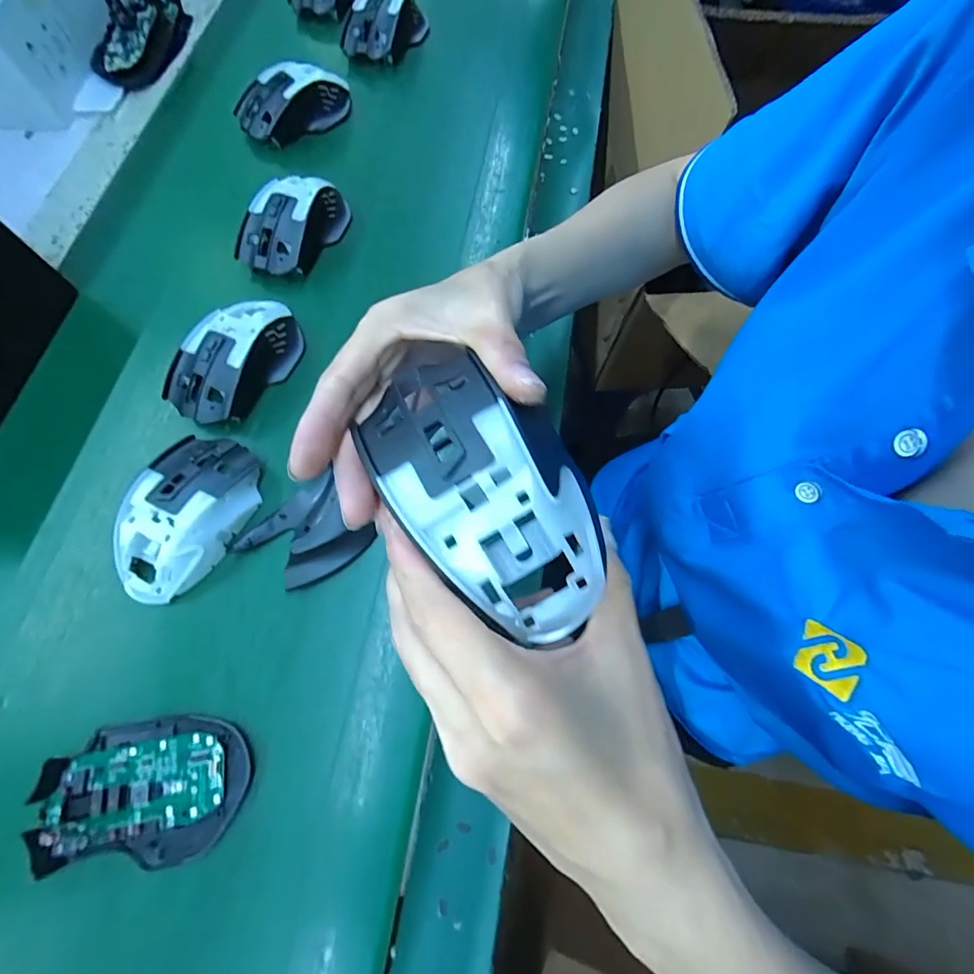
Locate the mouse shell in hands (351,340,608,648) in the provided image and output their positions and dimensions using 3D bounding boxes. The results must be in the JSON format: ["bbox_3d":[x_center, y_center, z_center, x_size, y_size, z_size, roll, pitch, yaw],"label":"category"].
[{"bbox_3d":[-0.005,-0.004,0.172,0.059,0.029,0.120,-37,73,-12],"label":"mouse shell in hands"}]

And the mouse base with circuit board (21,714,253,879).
[{"bbox_3d":[-0.195,0.173,0.271,0.112,0.017,0.072,-9,69,-2],"label":"mouse base with circuit board"}]

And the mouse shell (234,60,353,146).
[{"bbox_3d":[-0.190,-0.381,0.475,0.114,0.045,0.064,-29,72,-6],"label":"mouse shell"}]

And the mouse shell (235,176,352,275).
[{"bbox_3d":[-0.166,-0.232,0.412,0.060,0.035,0.110,27,75,11],"label":"mouse shell"}]

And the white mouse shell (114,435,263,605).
[{"bbox_3d":[-0.203,0.017,0.318,0.067,0.036,0.117,25,70,7],"label":"white mouse shell"}]

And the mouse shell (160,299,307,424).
[{"bbox_3d":[-0.191,-0.101,0.366,0.065,0.040,0.116,31,71,9],"label":"mouse shell"}]

